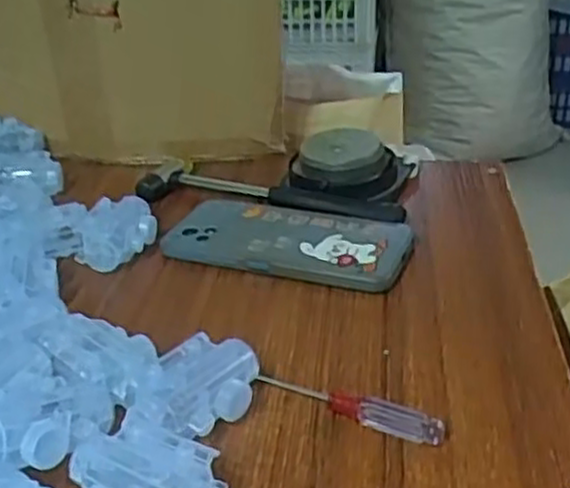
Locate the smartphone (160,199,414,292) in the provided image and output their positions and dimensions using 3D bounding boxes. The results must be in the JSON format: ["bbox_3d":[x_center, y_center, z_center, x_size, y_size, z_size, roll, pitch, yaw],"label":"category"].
[{"bbox_3d":[0.003,-0.002,0.529,0.160,0.016,0.074,10,30,20],"label":"smartphone"}]

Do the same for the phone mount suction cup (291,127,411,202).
[{"bbox_3d":[0.051,-0.065,0.603,0.094,0.032,0.078,2,28,6],"label":"phone mount suction cup"}]

